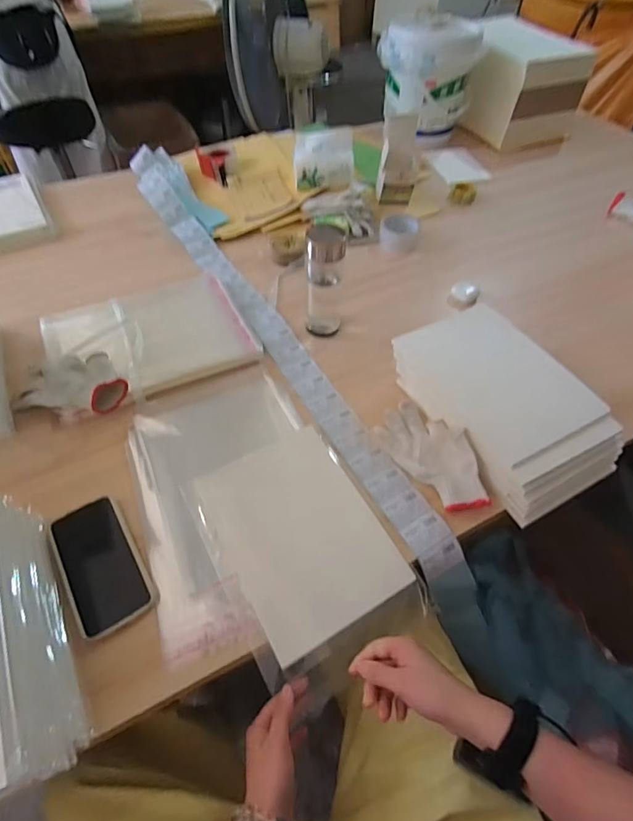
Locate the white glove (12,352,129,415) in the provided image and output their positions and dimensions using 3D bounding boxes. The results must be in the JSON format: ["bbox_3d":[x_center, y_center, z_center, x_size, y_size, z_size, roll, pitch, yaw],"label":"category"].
[{"bbox_3d":[-0.370,-0.051,0.651,0.174,0.054,0.118,11,55,6],"label":"white glove"}]

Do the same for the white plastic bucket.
[{"bbox_3d":[0.308,-0.931,1.204,0.211,0.243,0.219,-33,61,-23],"label":"white plastic bucket"}]

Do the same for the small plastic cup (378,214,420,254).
[{"bbox_3d":[0.184,-0.391,0.942,0.086,0.051,0.072,12,54,7],"label":"small plastic cup"}]

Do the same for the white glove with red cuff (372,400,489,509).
[{"bbox_3d":[0.165,0.059,0.601,0.093,0.043,0.188,-26,59,-18],"label":"white glove with red cuff"}]

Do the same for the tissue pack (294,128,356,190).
[{"bbox_3d":[0.018,-0.609,1.032,0.143,0.088,0.103,-2,54,-3],"label":"tissue pack"}]

